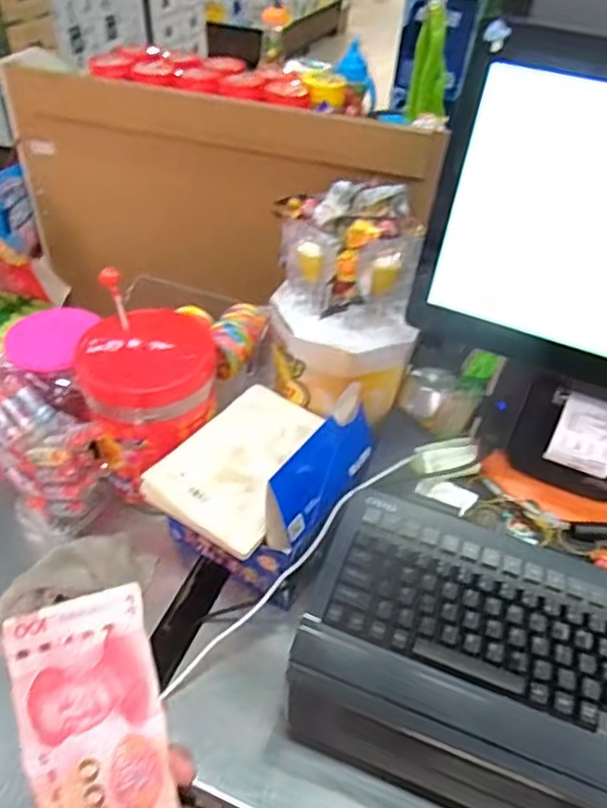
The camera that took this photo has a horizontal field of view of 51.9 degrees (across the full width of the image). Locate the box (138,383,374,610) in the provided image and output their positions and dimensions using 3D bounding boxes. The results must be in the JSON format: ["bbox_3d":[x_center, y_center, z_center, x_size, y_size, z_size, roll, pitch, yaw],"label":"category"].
[{"bbox_3d":[-0.044,0.082,0.682,0.169,0.168,0.192,27,47,22],"label":"box"}]

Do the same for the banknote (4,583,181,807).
[{"bbox_3d":[-0.103,0.174,0.321,0.068,0.027,0.146,-15,66,-20],"label":"banknote"}]

